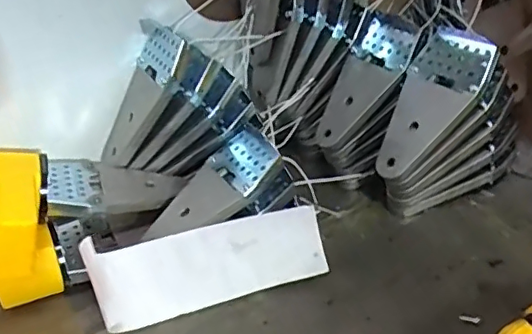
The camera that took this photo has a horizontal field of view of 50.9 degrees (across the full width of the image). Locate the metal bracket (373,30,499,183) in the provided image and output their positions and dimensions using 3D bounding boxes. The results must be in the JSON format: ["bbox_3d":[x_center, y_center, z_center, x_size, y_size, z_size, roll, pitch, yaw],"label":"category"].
[{"bbox_3d":[0.141,-0.053,0.487,0.067,0.013,0.135,31,91,44],"label":"metal bracket"}]

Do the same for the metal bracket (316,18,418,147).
[{"bbox_3d":[0.094,-0.080,0.534,0.068,0.016,0.136,26,82,40],"label":"metal bracket"}]

